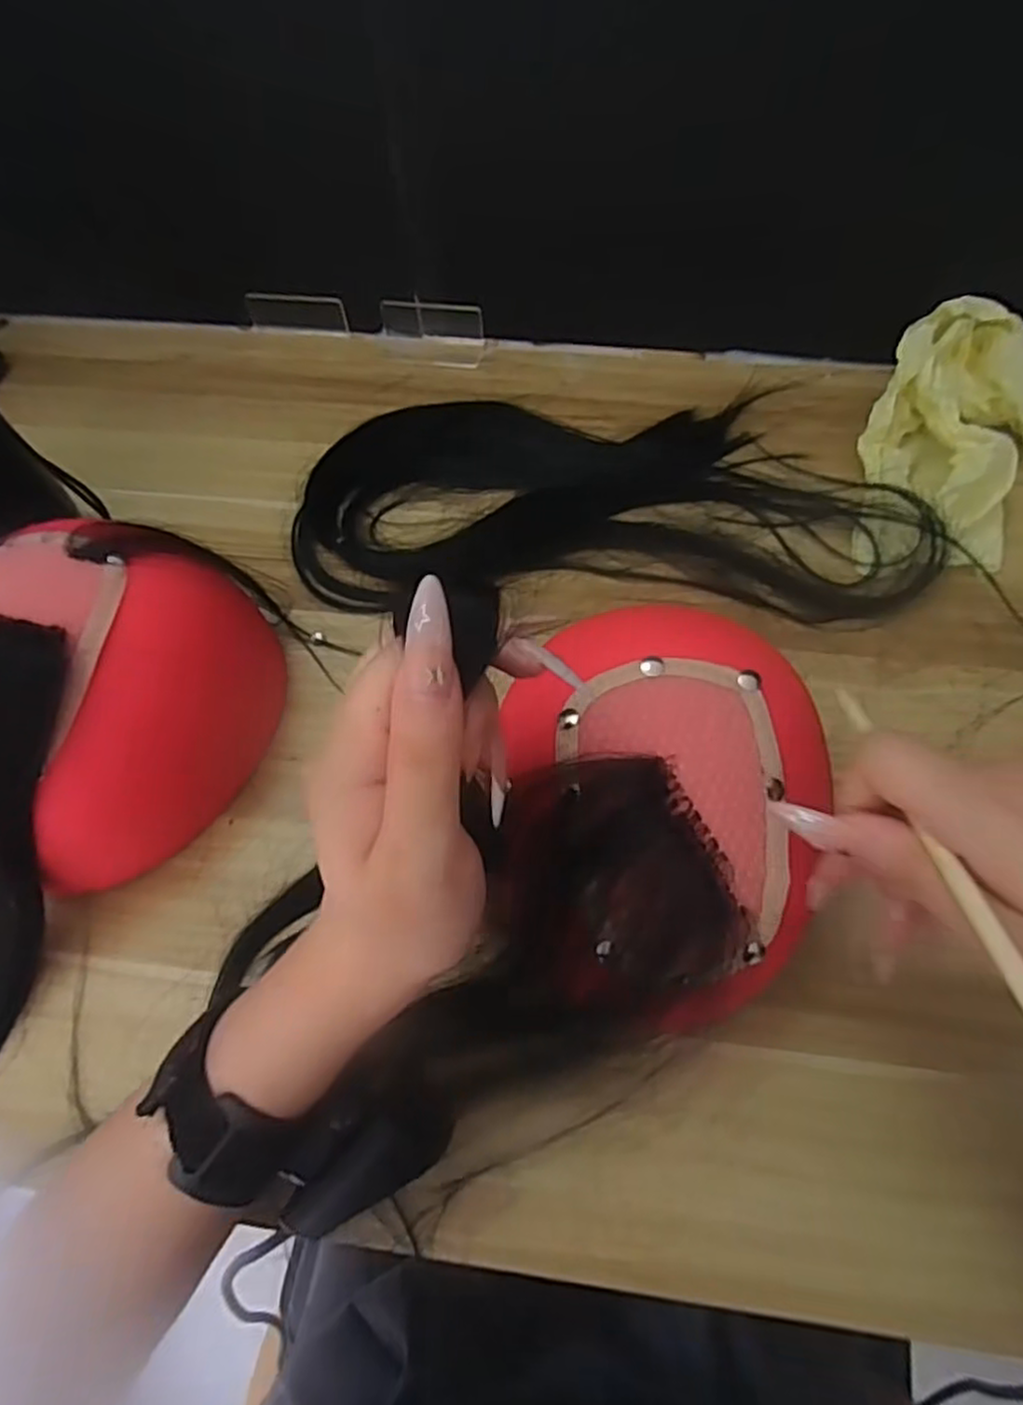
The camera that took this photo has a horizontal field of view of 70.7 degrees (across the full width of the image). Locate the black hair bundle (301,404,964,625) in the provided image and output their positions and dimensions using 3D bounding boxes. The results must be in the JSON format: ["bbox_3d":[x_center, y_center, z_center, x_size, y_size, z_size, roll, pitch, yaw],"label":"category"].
[{"bbox_3d":[0.057,-0.142,0.486,0.397,0.021,0.183,1,62,3],"label":"black hair bundle"}]

